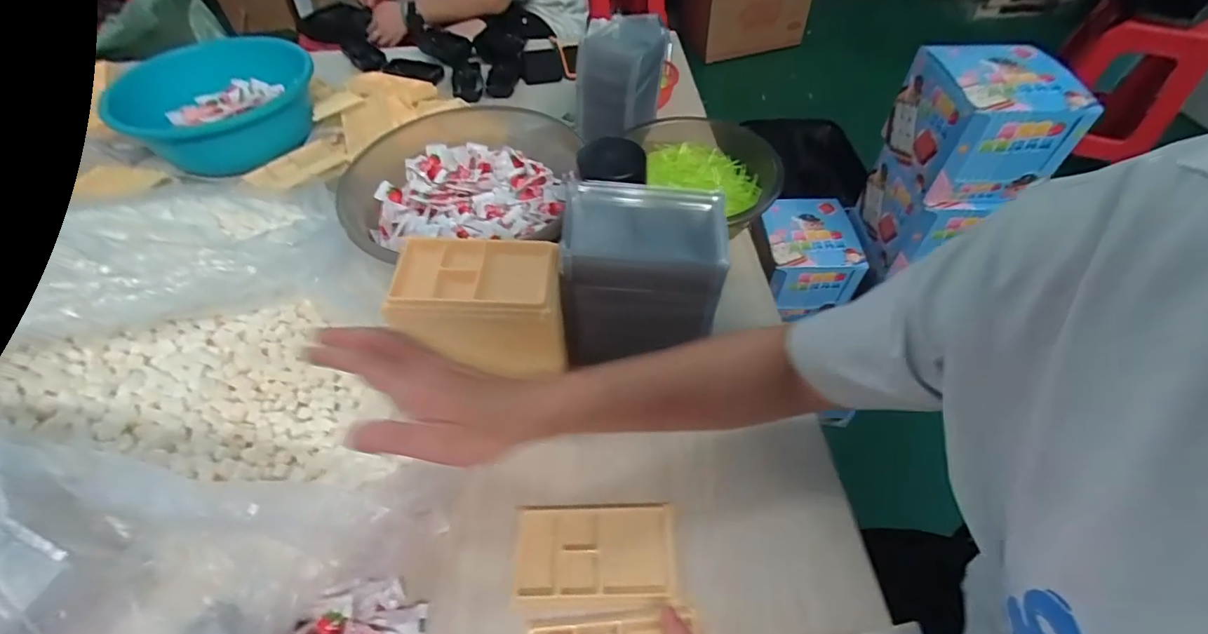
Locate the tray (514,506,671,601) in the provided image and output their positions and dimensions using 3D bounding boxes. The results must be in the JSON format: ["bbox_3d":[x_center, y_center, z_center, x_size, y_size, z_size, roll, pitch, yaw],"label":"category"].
[{"bbox_3d":[-0.008,0.191,0.418,0.129,0.010,0.074,-1,52,0],"label":"tray"}]

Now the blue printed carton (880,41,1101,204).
[{"bbox_3d":[0.492,-0.257,0.669,0.157,0.126,0.175,0,52,1],"label":"blue printed carton"}]

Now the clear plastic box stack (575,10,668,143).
[{"bbox_3d":[0.022,-0.329,0.687,0.092,0.112,0.160,16,54,13],"label":"clear plastic box stack"}]

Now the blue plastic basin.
[{"bbox_3d":[-0.581,-0.335,0.803,0.239,0.098,0.239,-1,52,1],"label":"blue plastic basin"}]

